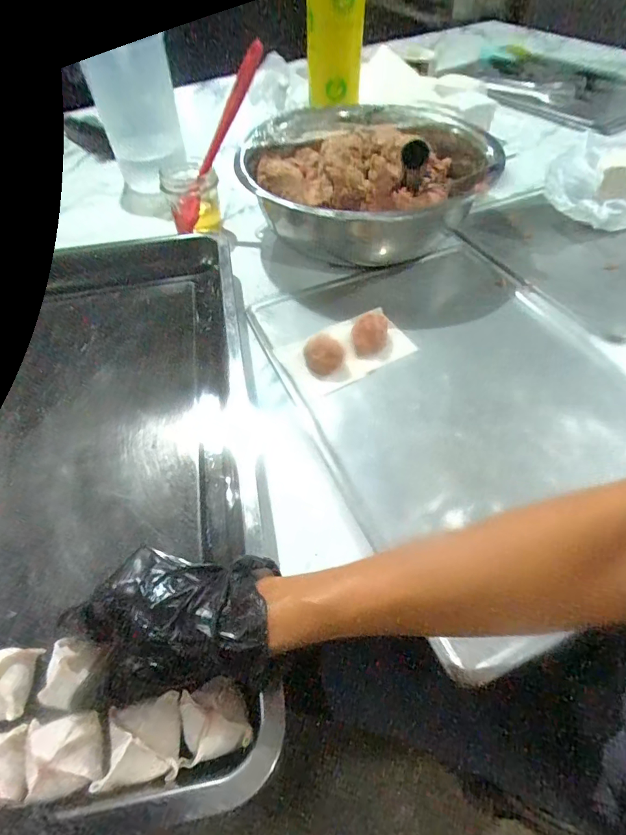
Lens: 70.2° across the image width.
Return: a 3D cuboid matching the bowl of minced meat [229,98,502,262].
[{"bbox_3d":[0.083,-0.336,0.634,0.348,0.106,0.292,-22,54,-15],"label":"bowl of minced meat"}]

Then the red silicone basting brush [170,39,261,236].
[{"bbox_3d":[-0.124,-0.349,0.569,0.032,0.249,0.048,26,49,-22],"label":"red silicone basting brush"}]

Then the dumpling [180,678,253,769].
[{"bbox_3d":[-0.061,0.184,0.271,0.042,0.022,0.037,-14,53,-9],"label":"dumpling"}]

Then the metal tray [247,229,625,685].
[{"bbox_3d":[0.162,-0.033,0.474,0.345,0.040,0.446,-21,55,-14],"label":"metal tray"}]

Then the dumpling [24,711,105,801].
[{"bbox_3d":[-0.150,0.198,0.264,0.042,0.022,0.039,-13,53,-8],"label":"dumpling"}]

